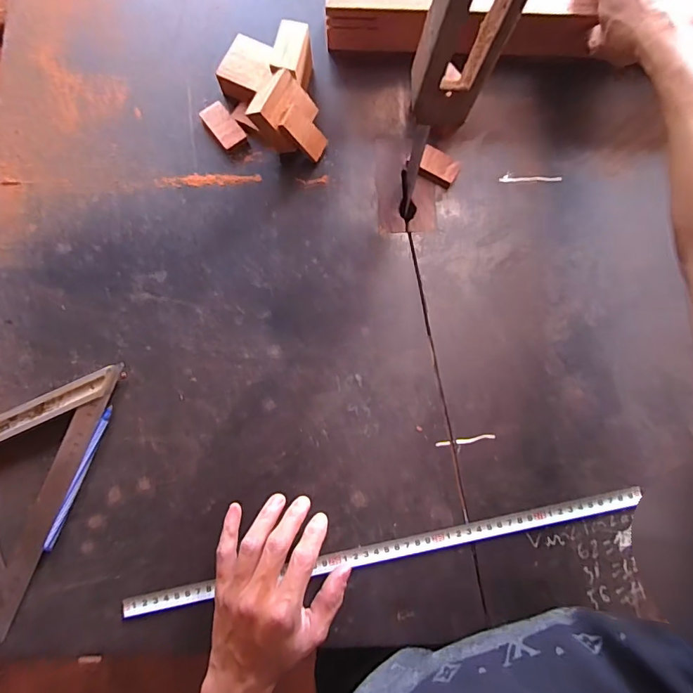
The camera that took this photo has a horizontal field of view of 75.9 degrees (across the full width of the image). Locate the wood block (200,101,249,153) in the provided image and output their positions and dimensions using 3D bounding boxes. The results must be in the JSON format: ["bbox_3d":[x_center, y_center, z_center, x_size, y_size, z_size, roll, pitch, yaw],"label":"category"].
[{"bbox_3d":[-0.136,-0.241,0.490,0.029,0.012,0.055,-38,82,-6],"label":"wood block"}]

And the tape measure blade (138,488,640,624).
[{"bbox_3d":[0.039,0.195,0.419,0.487,0.007,0.019,-11,79,-2],"label":"tape measure blade"}]

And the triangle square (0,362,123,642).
[{"bbox_3d":[-0.323,0.121,0.423,0.121,0.014,0.248,19,81,4],"label":"triangle square"}]

